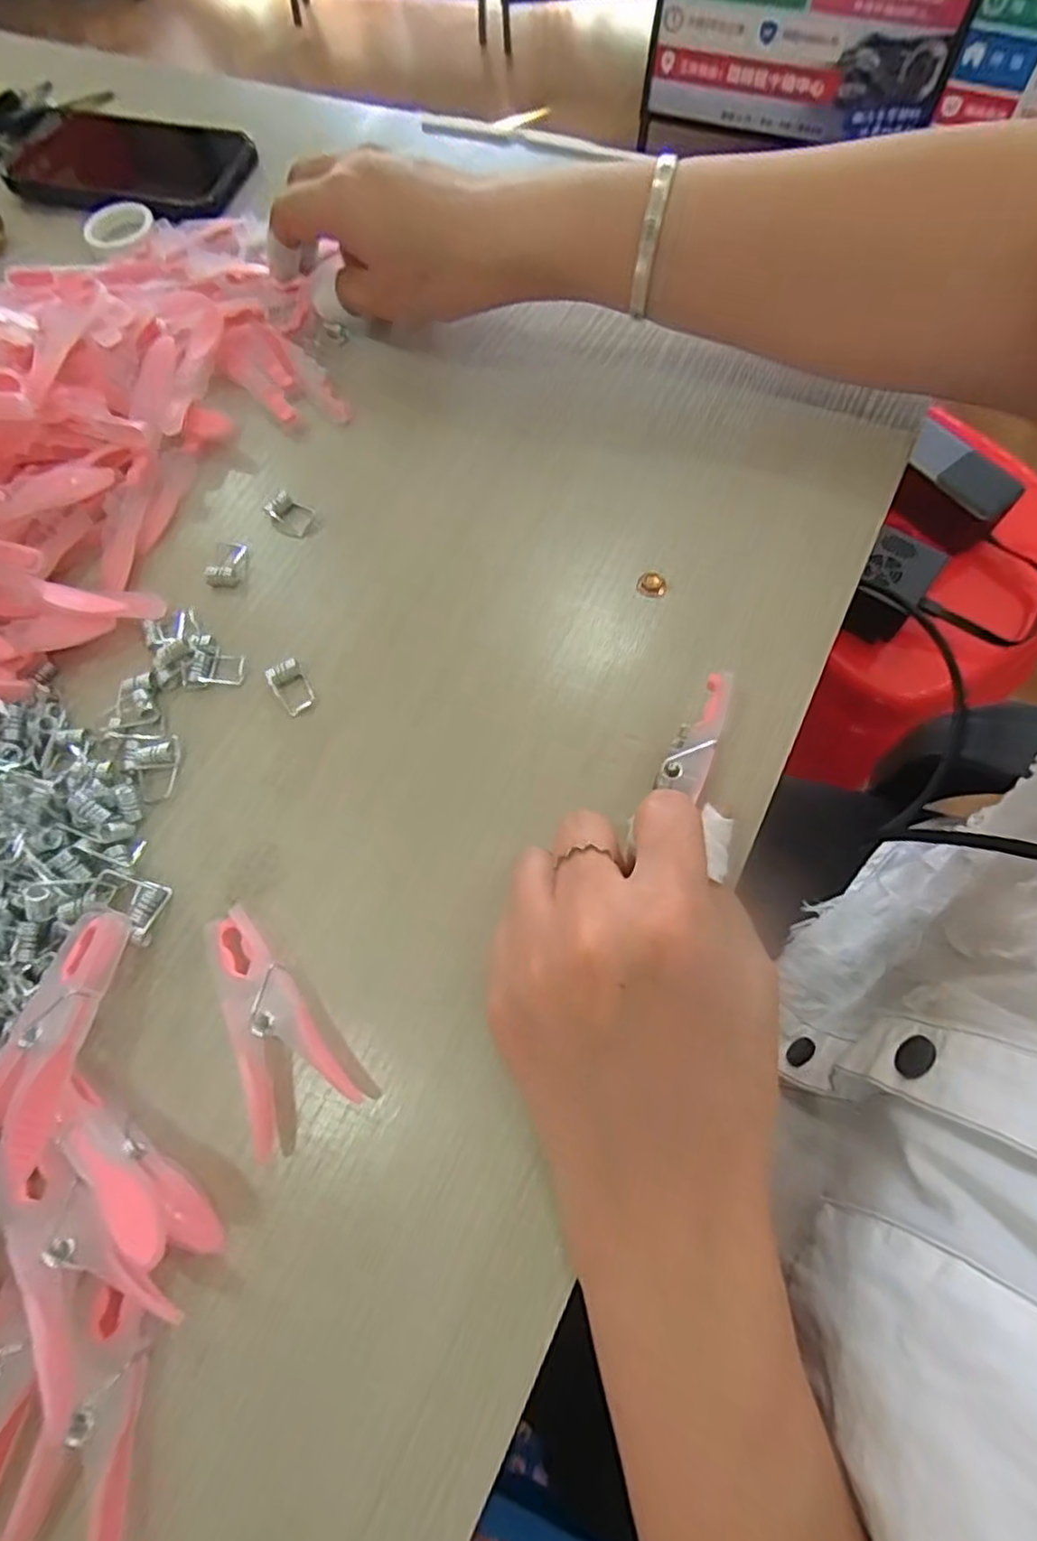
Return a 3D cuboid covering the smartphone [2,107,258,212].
[{"bbox_3d":[-0.245,-0.382,0.418,0.171,0.014,0.090,16,71,9],"label":"smartphone"}]

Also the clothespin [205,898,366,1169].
[{"bbox_3d":[-0.085,0.082,0.225,0.034,0.012,0.076,-27,70,-7],"label":"clothespin"}]

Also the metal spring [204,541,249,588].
[{"bbox_3d":[-0.132,-0.094,0.301,0.014,0.006,0.024,2,69,4],"label":"metal spring"}]

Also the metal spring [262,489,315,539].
[{"bbox_3d":[-0.105,-0.119,0.307,0.018,0.009,0.016,28,73,13],"label":"metal spring"}]

